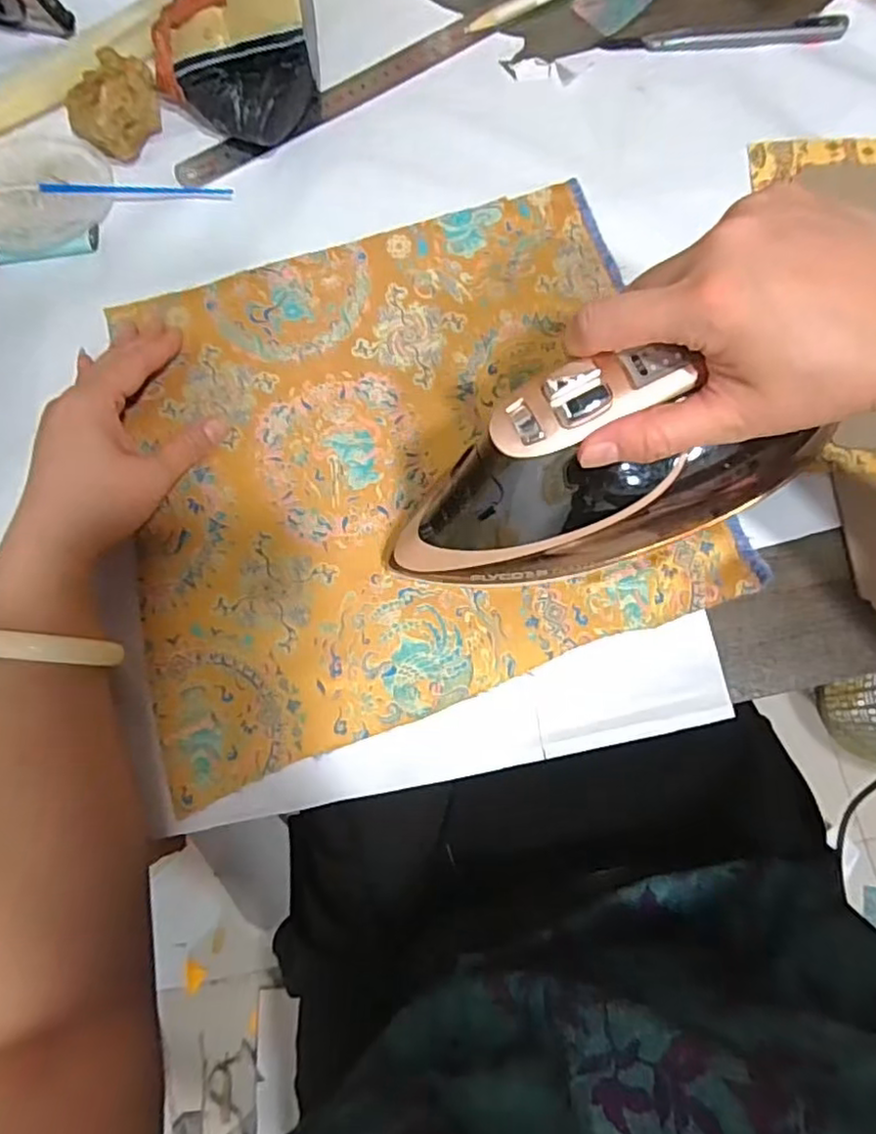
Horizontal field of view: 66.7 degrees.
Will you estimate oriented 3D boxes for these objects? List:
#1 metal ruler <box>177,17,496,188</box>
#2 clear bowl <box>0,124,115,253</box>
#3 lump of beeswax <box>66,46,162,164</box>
[{"bbox_3d":[-0.072,-0.325,0.466,0.238,0.007,0.032,-31,74,-7],"label":"metal ruler"},{"bbox_3d":[-0.278,-0.258,0.440,0.106,0.018,0.119,-23,76,-5],"label":"clear bowl"},{"bbox_3d":[-0.213,-0.304,0.441,0.058,0.039,0.056,-33,78,-7],"label":"lump of beeswax"}]

